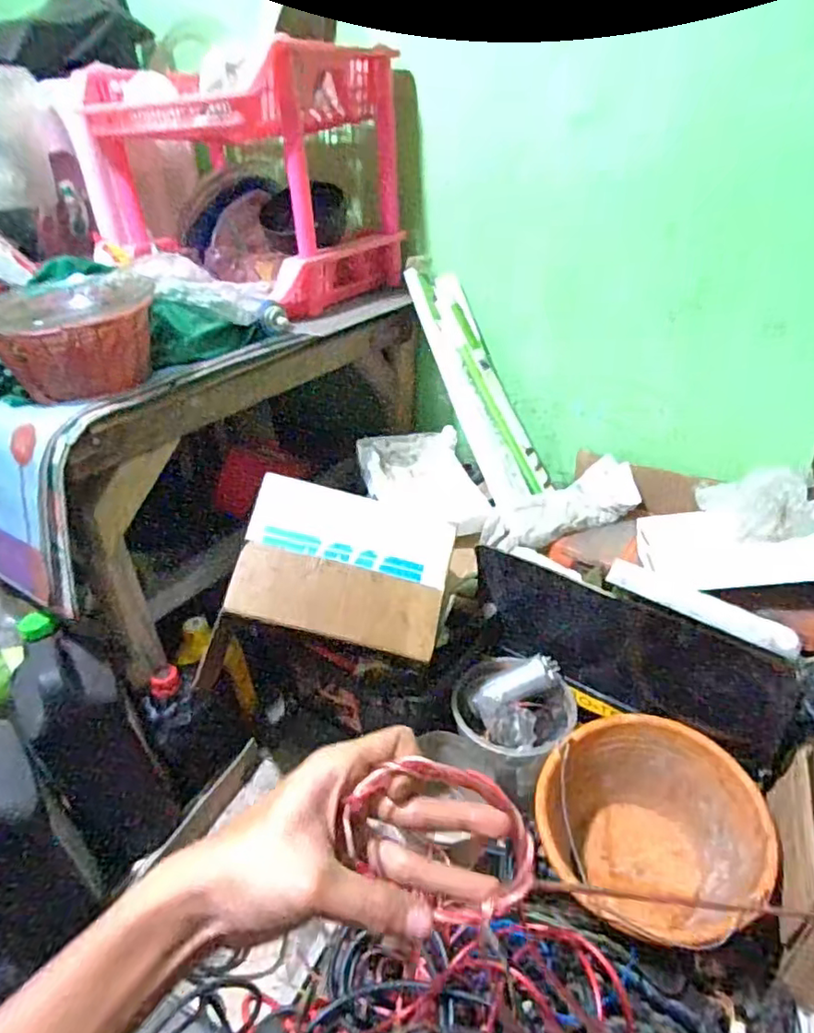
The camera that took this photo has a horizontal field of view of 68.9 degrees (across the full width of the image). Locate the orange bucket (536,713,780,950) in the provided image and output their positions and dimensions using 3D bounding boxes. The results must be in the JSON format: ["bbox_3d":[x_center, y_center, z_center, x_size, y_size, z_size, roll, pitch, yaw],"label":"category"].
[{"bbox_3d":[0.290,0.409,0.733,0.241,0.195,0.238,-3,32,2],"label":"orange bucket"}]

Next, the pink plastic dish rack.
[{"bbox_3d":[-0.277,-0.577,1.049,0.473,0.326,0.336,19,39,32],"label":"pink plastic dish rack"}]

